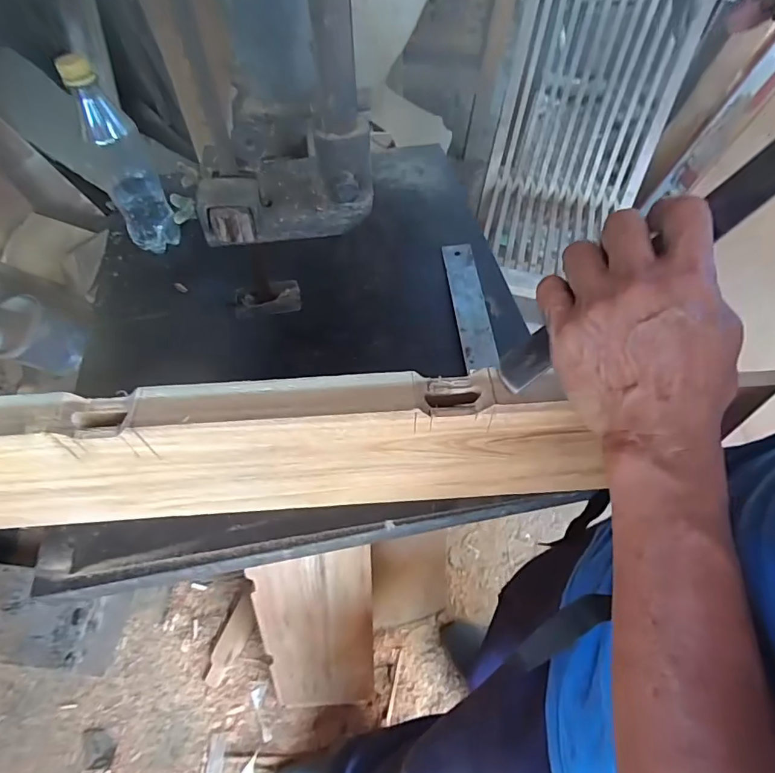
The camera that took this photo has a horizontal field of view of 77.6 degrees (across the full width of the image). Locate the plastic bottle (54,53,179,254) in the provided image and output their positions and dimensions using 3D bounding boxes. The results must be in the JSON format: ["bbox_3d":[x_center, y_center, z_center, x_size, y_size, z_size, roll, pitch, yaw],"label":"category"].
[{"bbox_3d":[-0.303,-0.259,0.555,0.061,0.206,0.069,-24,61,-18],"label":"plastic bottle"}]

